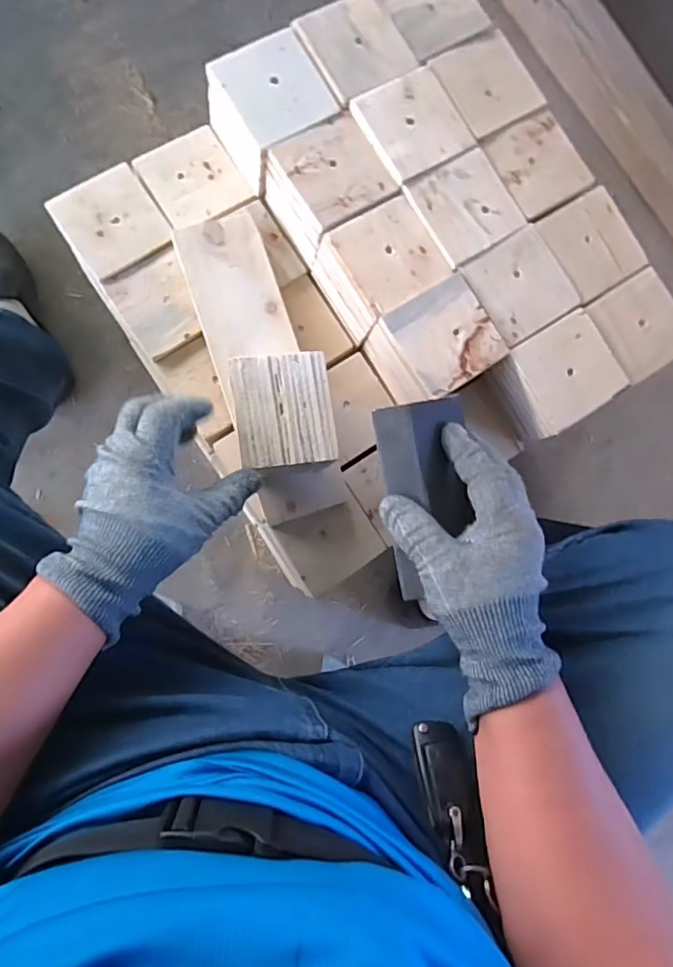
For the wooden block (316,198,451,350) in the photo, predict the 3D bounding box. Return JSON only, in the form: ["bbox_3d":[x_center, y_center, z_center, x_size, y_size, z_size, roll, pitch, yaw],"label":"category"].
[{"bbox_3d":[0.043,-0.207,0.528,0.097,0.075,0.093,-33,90,-9],"label":"wooden block"}]

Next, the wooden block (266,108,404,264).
[{"bbox_3d":[-0.009,-0.287,0.528,0.095,0.075,0.095,-33,90,-9],"label":"wooden block"}]

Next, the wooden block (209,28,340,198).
[{"bbox_3d":[-0.065,-0.361,0.527,0.097,0.067,0.099,-30,90,-9],"label":"wooden block"}]

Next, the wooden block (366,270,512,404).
[{"bbox_3d":[0.093,-0.130,0.529,0.097,0.080,0.090,-29,89,-9],"label":"wooden block"}]

